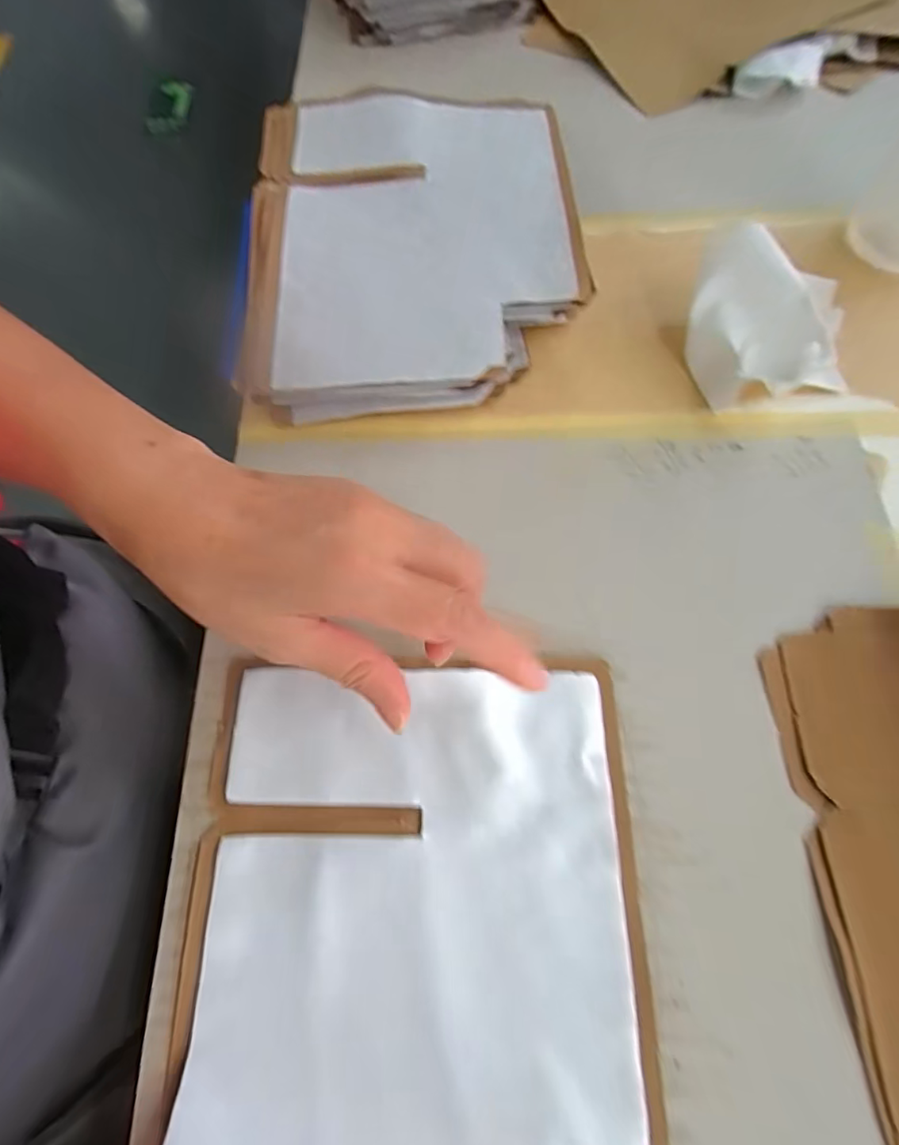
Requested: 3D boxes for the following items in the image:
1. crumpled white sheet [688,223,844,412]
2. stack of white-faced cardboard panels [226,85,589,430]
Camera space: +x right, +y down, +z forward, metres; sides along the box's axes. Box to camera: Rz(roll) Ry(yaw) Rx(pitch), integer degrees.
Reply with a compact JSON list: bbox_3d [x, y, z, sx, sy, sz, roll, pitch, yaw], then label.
[{"bbox_3d":[0.189,-0.147,0.306,0.089,0.049,0.102,8,70,5],"label":"crumpled white sheet"},{"bbox_3d":[-0.024,-0.217,0.348,0.207,0.036,0.247,-2,70,1],"label":"stack of white-faced cardboard panels"}]

